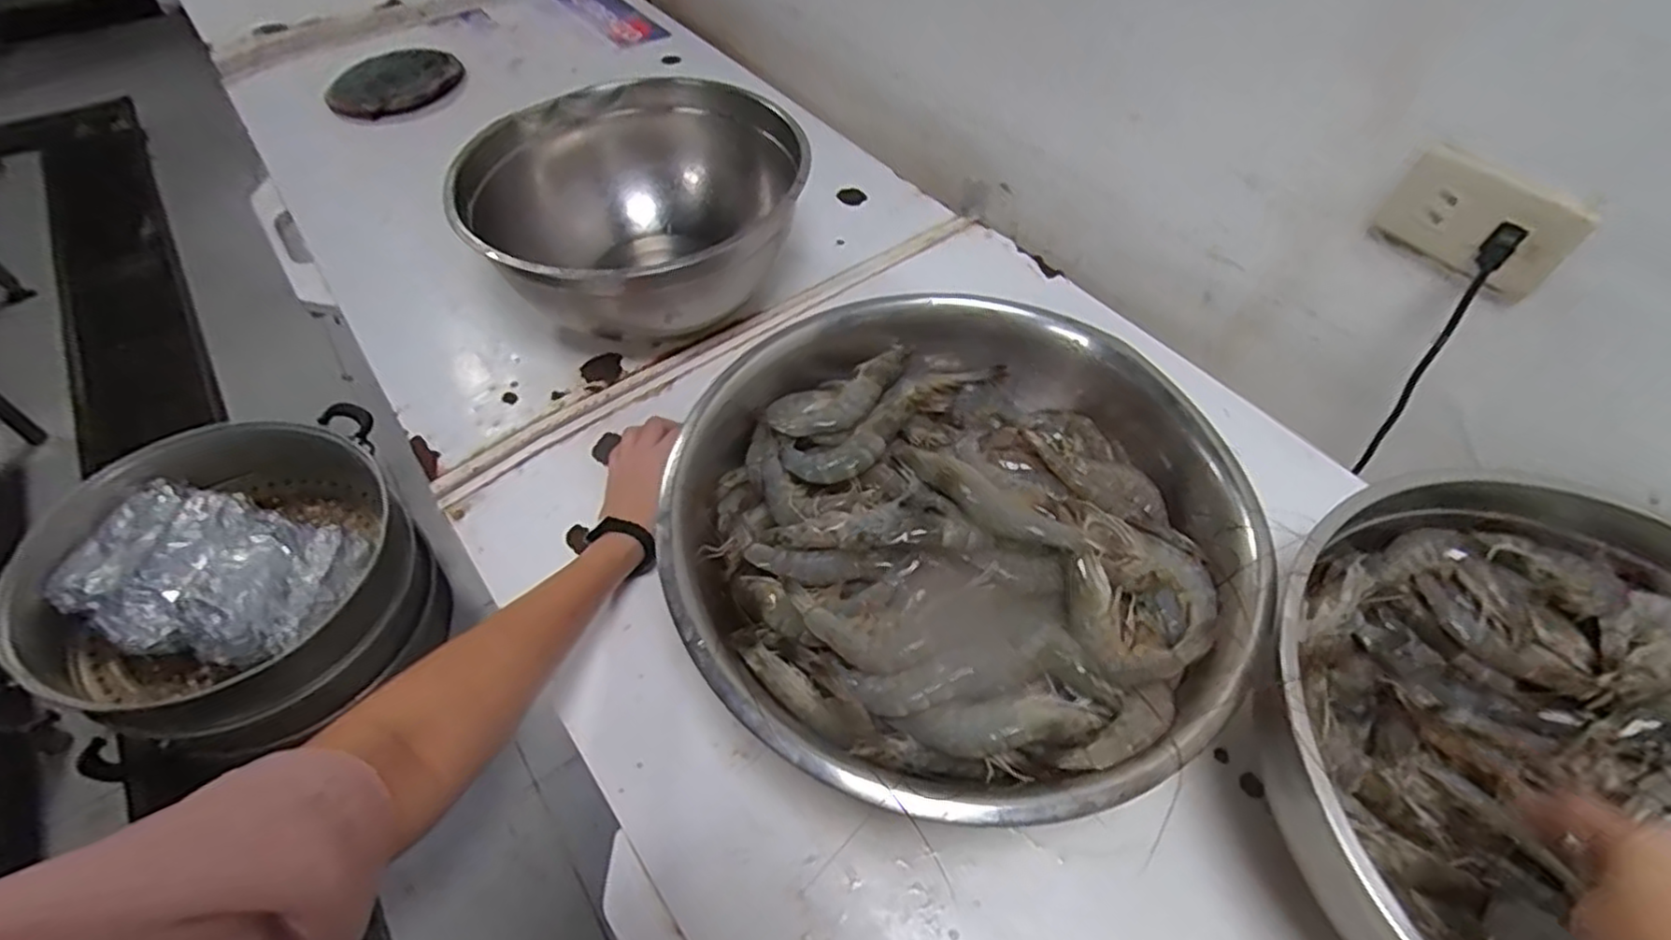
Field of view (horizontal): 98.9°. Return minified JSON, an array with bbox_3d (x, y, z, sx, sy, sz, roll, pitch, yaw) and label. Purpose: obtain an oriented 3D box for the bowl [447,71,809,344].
[{"bbox_3d":[-0.196,-0.258,0.723,0.300,0.139,0.333,-29,59,-24],"label":"bowl"}]

